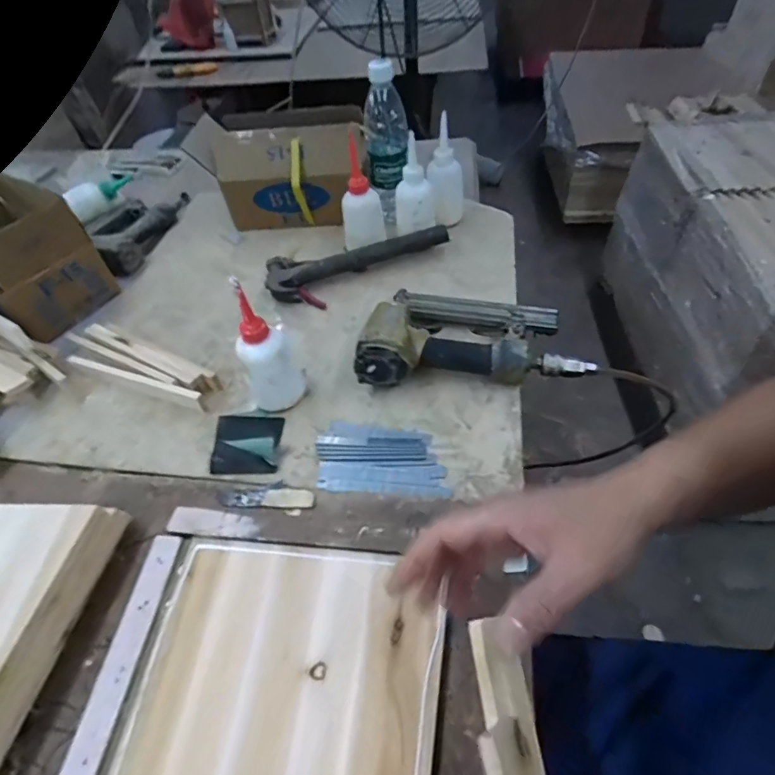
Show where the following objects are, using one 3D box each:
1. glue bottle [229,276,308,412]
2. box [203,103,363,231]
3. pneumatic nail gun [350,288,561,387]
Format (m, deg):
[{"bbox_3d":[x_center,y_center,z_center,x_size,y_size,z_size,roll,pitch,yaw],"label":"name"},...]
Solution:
[{"bbox_3d":[-0.132,-0.045,0.510,0.059,0.161,0.055,-19,51,-12],"label":"glue bottle"},{"bbox_3d":[-0.172,-0.360,0.779,0.240,0.158,0.117,4,50,7],"label":"box"},{"bbox_3d":[0.087,-0.062,0.566,0.215,0.065,0.158,8,50,10],"label":"pneumatic nail gun"}]

